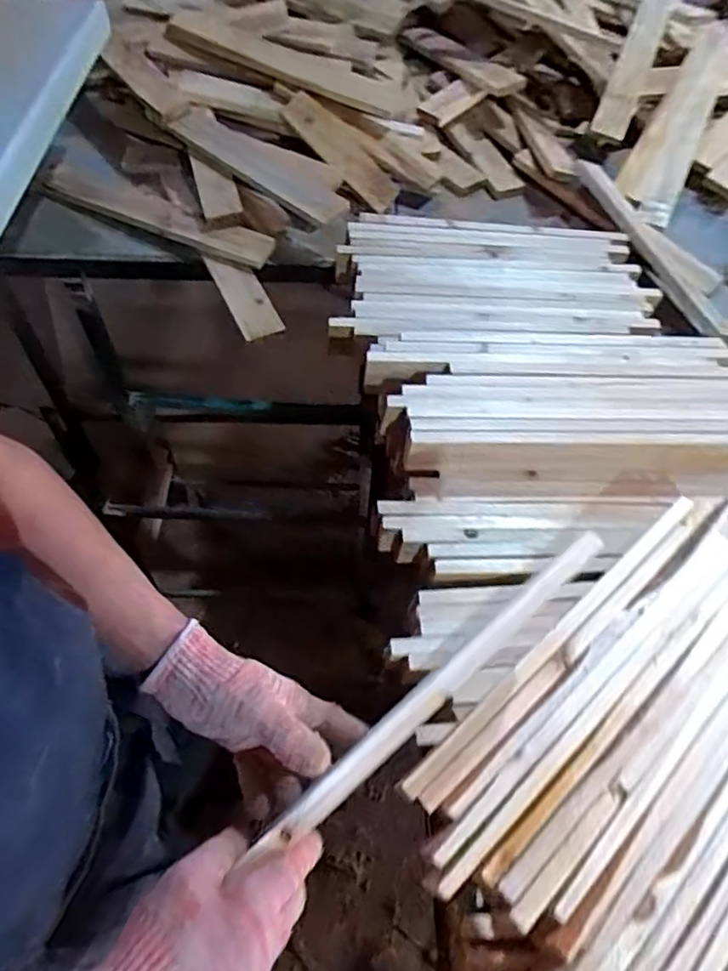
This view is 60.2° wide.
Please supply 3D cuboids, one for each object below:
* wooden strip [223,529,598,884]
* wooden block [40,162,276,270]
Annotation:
[{"bbox_3d":[0.063,0.156,0.499,0.360,0.025,0.017,-38,68,-15],"label":"wooden strip"},{"bbox_3d":[-0.397,-0.505,1.164,0.513,0.021,0.083,24,61,16],"label":"wooden block"}]

